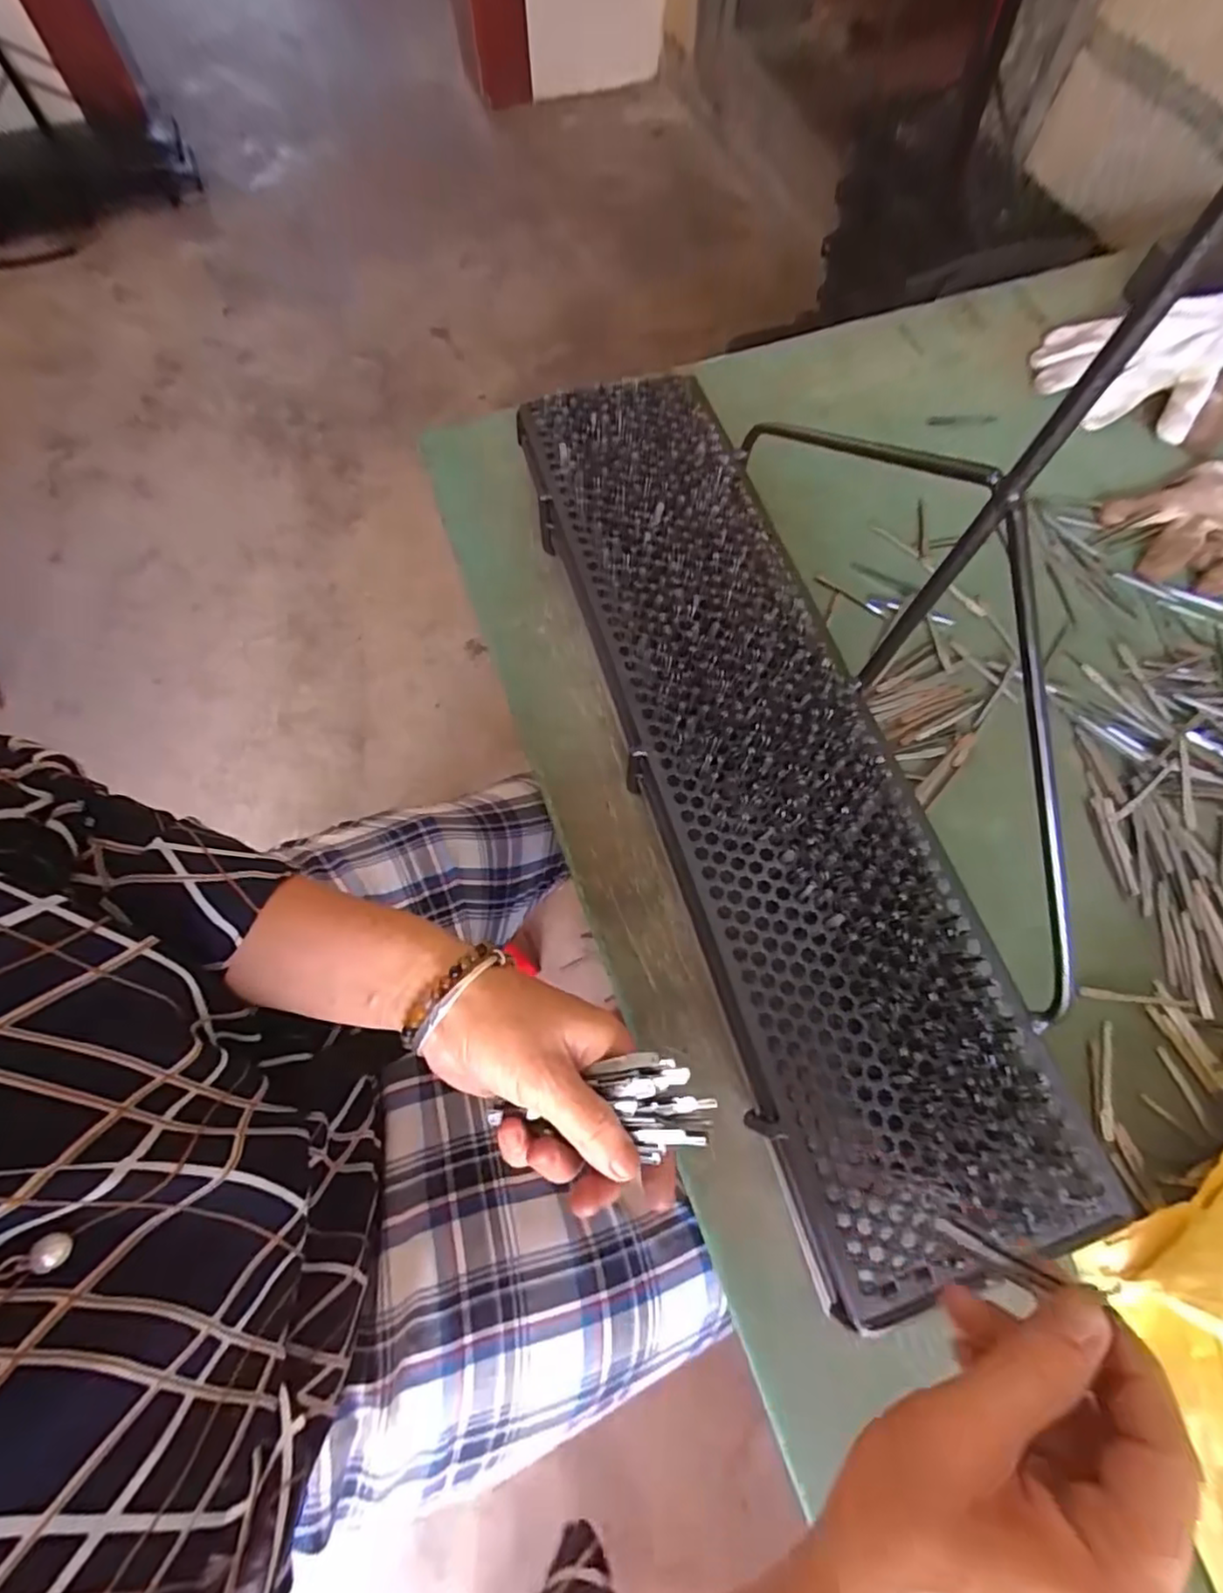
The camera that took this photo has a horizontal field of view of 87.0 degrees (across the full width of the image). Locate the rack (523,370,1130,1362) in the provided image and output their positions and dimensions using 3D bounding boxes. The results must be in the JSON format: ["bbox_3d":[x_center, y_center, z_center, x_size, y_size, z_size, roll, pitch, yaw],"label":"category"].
[{"bbox_3d":[0.088,-0.040,0.389,0.149,0.035,0.570,-15,69,-6],"label":"rack"}]

